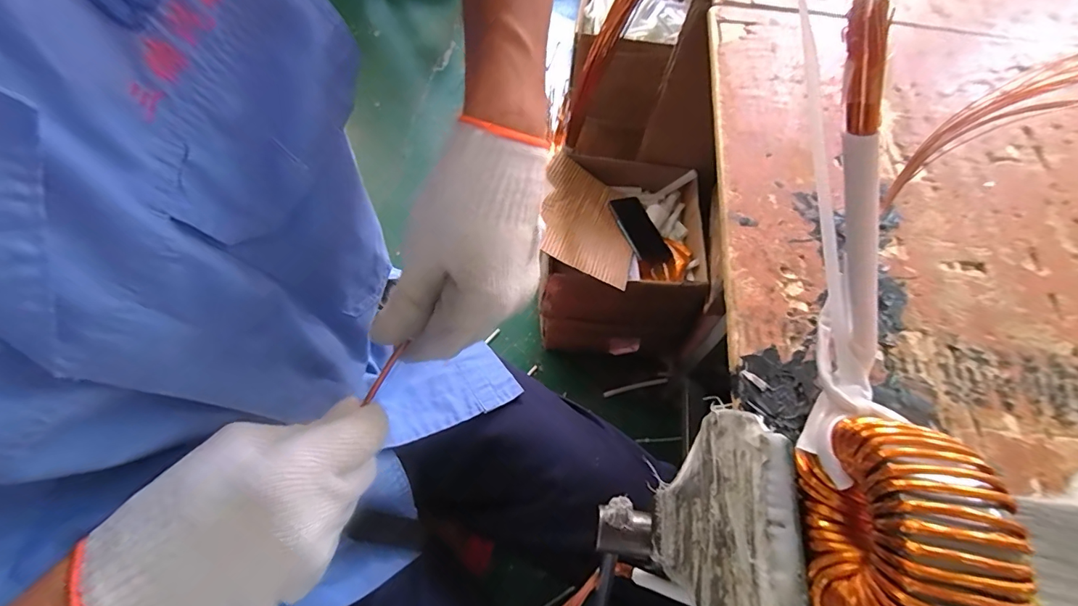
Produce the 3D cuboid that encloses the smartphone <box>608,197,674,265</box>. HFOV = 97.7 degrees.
[{"bbox_3d":[0.213,-0.156,1.004,0.074,0.009,0.169,-20,69,-12],"label":"smartphone"}]

